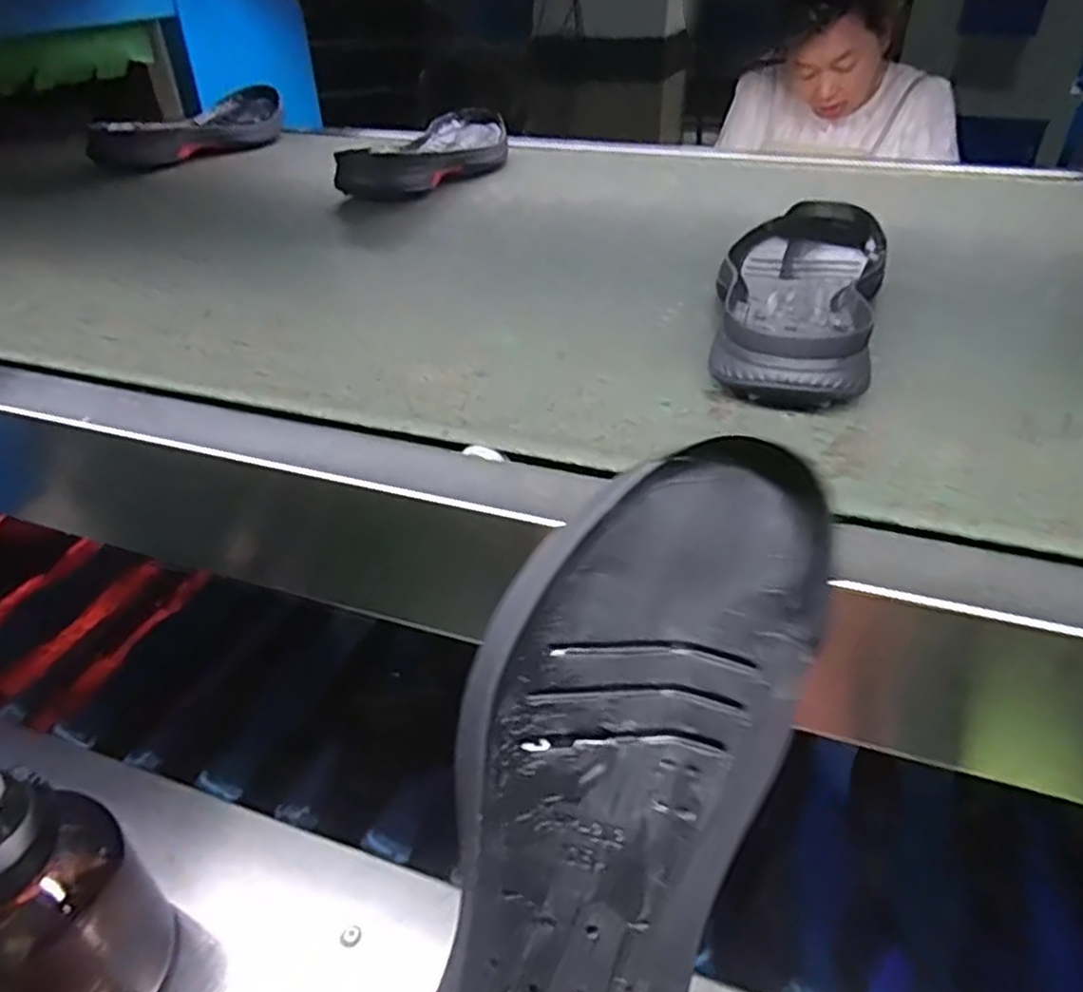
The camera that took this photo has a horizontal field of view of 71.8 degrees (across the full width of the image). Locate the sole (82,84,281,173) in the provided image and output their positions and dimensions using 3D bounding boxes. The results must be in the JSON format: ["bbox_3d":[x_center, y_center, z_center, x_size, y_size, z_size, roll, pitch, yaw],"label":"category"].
[{"bbox_3d":[-0.460,-0.489,1.006,0.095,0.062,0.302,9,34,20],"label":"sole"}]

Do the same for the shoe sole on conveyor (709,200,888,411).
[{"bbox_3d":[0.176,-0.145,0.525,0.112,0.043,0.311,13,40,18],"label":"shoe sole on conveyor"}]

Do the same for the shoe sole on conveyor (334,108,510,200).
[{"bbox_3d":[-0.115,-0.414,0.895,0.113,0.043,0.317,12,39,17],"label":"shoe sole on conveyor"}]

